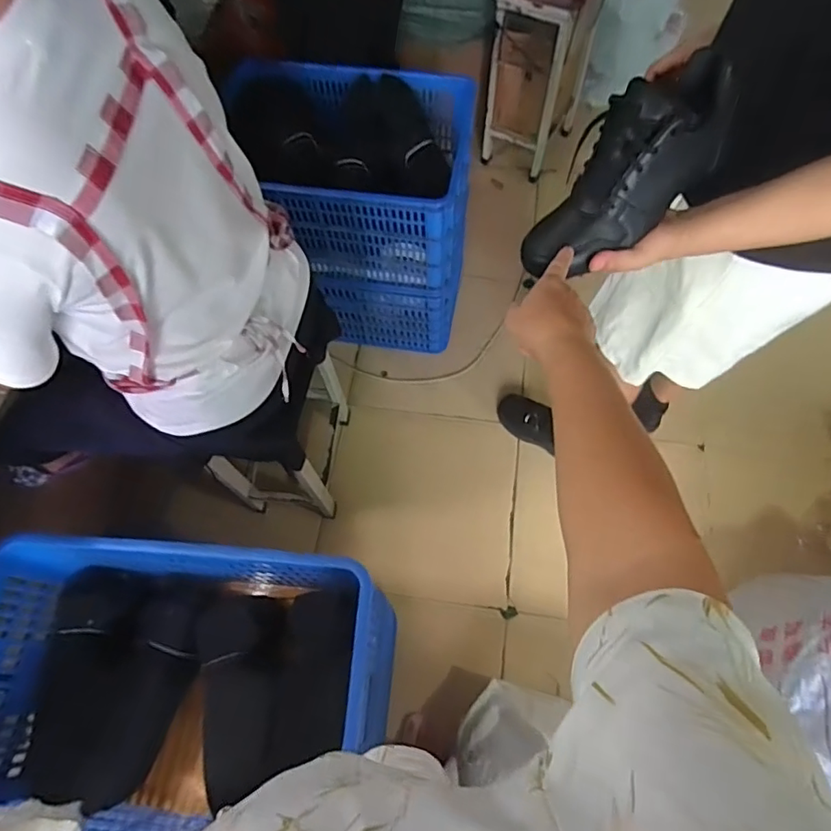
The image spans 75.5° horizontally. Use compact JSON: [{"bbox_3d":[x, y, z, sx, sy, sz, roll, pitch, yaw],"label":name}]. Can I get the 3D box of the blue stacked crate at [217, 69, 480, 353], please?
[{"bbox_3d":[-0.142,-0.506,1.413,0.521,0.558,0.402,5,66,4],"label":"blue stacked crate"}]

